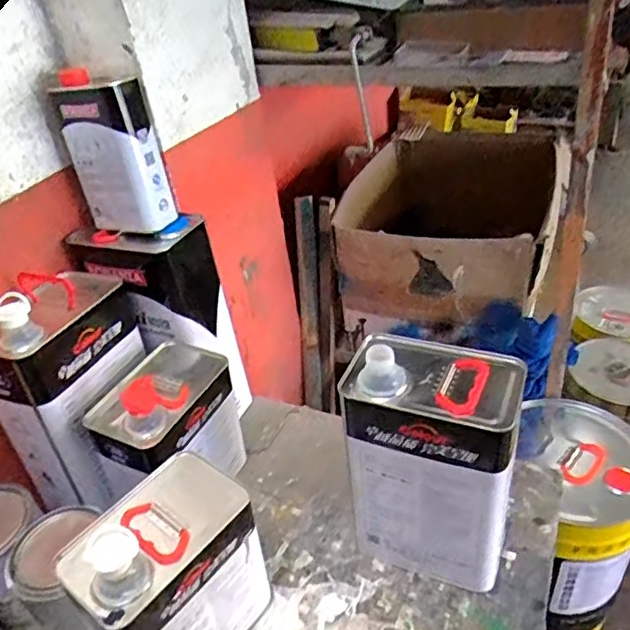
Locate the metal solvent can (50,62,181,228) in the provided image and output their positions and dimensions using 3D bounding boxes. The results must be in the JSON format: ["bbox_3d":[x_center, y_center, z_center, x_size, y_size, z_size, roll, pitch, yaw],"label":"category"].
[{"bbox_3d":[-0.248,-0.201,0.739,0.116,0.176,0.070,15,42,27],"label":"metal solvent can"}]

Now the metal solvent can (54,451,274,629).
[{"bbox_3d":[-0.143,0.257,0.593,0.117,0.221,0.165,21,44,32],"label":"metal solvent can"}]

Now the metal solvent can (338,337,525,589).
[{"bbox_3d":[0.126,0.155,0.640,0.164,0.265,0.119,9,39,21],"label":"metal solvent can"}]

